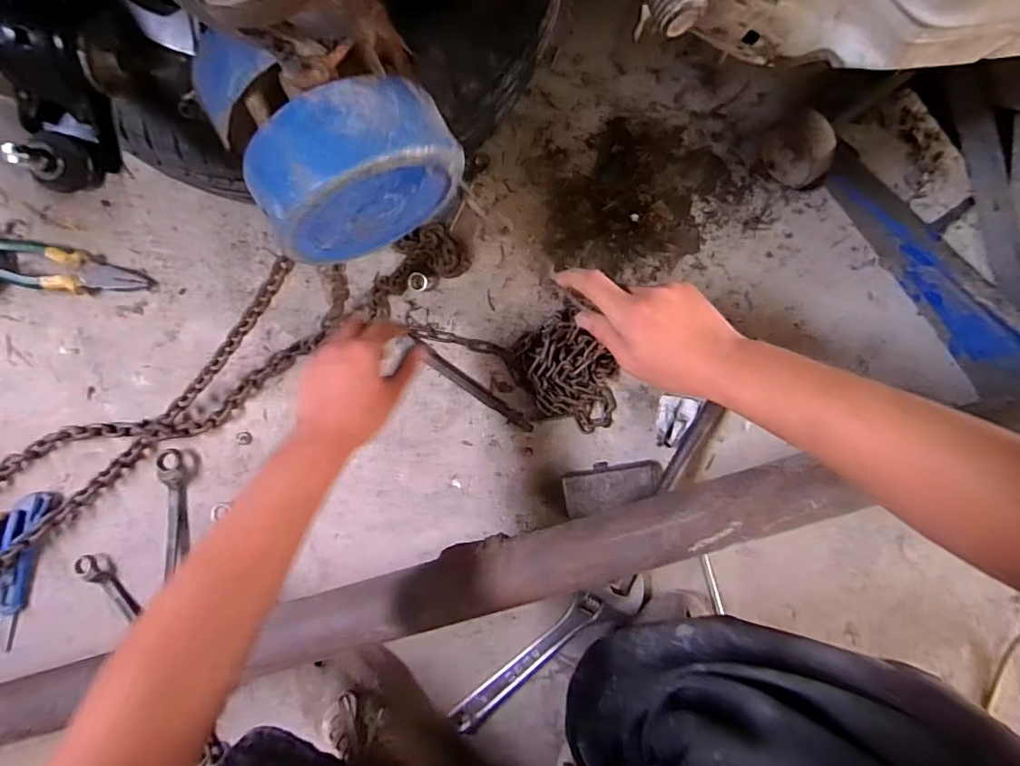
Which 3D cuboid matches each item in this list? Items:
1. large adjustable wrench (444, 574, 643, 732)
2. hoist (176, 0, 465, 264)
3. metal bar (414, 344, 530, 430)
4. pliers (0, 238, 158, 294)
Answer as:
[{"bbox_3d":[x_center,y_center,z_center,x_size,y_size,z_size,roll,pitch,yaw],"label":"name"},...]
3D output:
[{"bbox_3d":[0.043,0.327,0.624,0.284,0.028,0.054,-36,90,0],"label":"large adjustable wrench"},{"bbox_3d":[-0.109,-0.161,0.291,0.124,0.211,0.104,-27,90,0],"label":"hoist"},{"bbox_3d":[-0.045,0.008,0.635,0.172,0.008,0.016,36,90,0],"label":"metal bar"},{"bbox_3d":[-0.543,-0.137,0.616,0.211,0.027,0.051,10,90,0],"label":"pliers"}]

